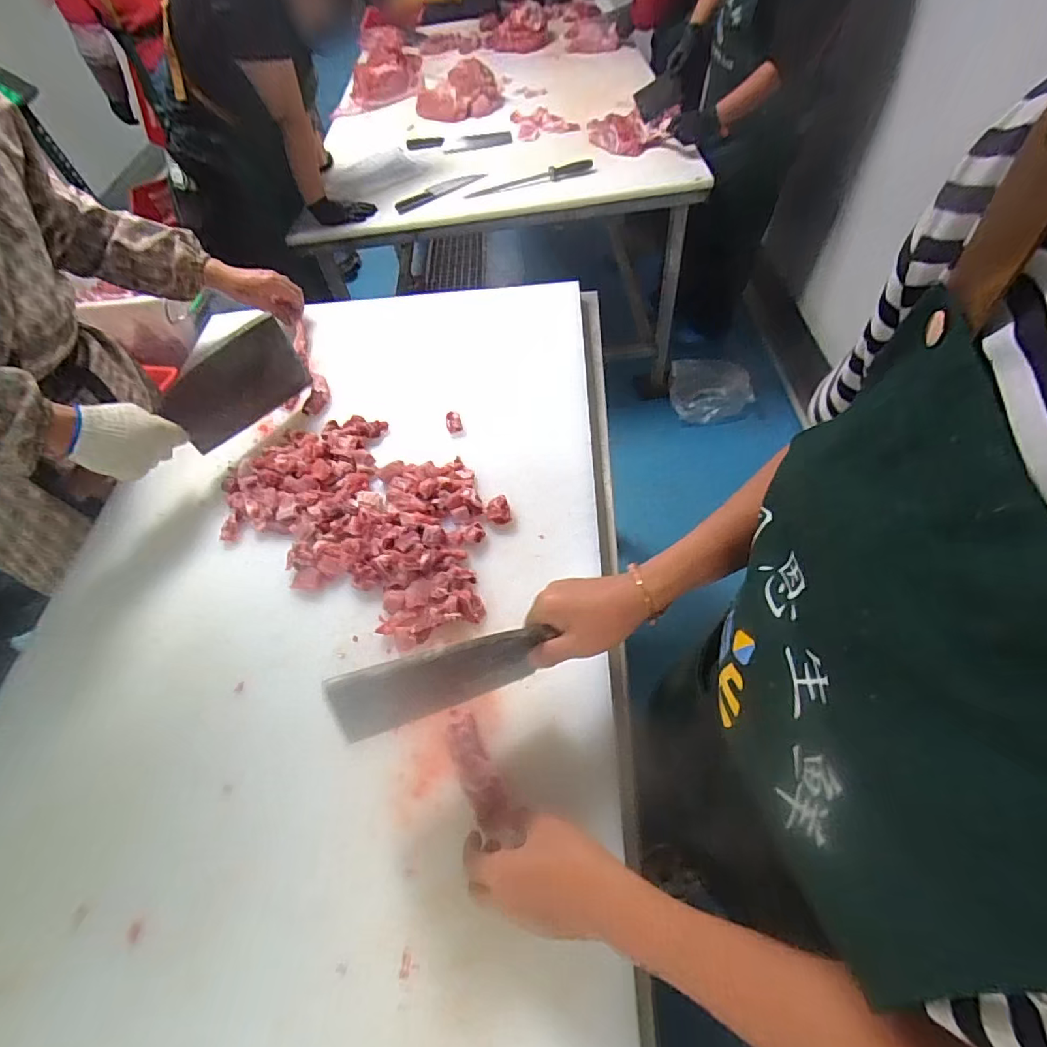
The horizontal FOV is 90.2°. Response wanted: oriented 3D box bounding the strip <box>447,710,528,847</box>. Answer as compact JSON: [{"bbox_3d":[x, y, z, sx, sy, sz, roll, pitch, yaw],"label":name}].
[{"bbox_3d":[-0.050,0.253,0.543,0.039,0.019,0.131,-26,50,-13],"label":"strip"}]

